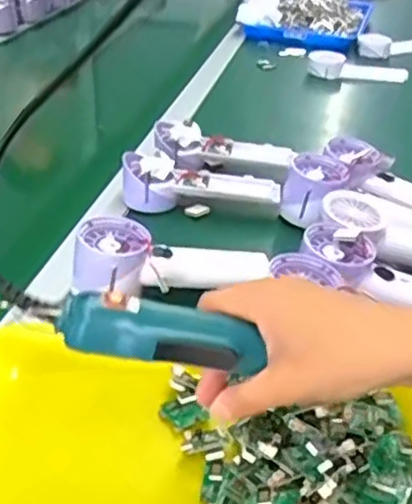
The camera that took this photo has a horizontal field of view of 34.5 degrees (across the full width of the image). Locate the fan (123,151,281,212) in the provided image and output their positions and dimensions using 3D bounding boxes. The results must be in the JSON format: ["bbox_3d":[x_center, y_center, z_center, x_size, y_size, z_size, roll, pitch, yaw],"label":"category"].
[{"bbox_3d":[-0.005,-0.077,0.745,0.175,0.049,0.054,3,32,-1],"label":"fan"}]

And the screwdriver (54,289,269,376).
[{"bbox_3d":[-0.024,0.047,0.381,0.115,0.026,0.028,11,31,-12],"label":"screwdriver"}]

